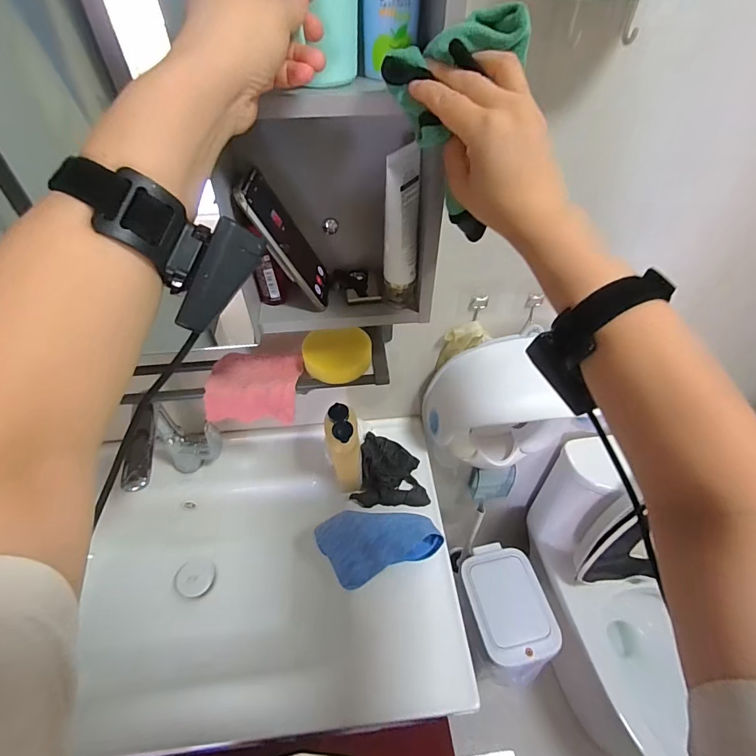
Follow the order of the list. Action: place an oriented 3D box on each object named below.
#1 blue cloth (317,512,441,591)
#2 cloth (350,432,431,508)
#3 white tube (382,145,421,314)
[{"bbox_3d":[-0.005,0.273,0.659,0.213,0.045,0.107,-9,46,10],"label":"blue cloth"},{"bbox_3d":[0.031,0.165,0.752,0.135,0.046,0.146,6,45,6],"label":"cloth"},{"bbox_3d":[0.026,-0.158,0.450,0.037,0.179,0.041,6,47,5],"label":"white tube"}]

